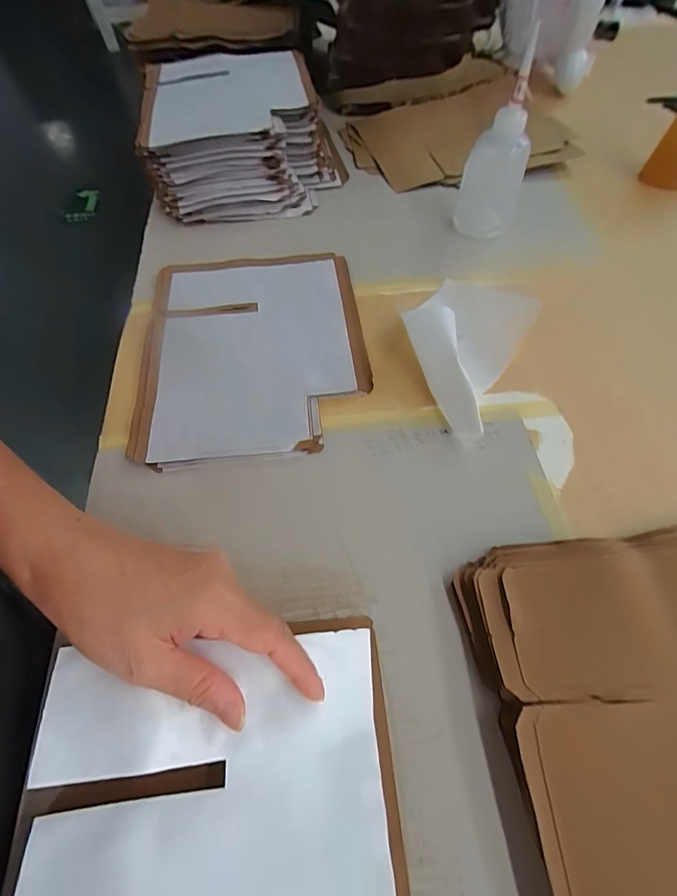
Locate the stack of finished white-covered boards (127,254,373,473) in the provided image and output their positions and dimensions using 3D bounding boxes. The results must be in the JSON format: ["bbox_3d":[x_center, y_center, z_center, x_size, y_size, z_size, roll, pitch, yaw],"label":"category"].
[{"bbox_3d":[-0.080,-0.101,0.399,0.207,0.014,0.251,-6,61,-3],"label":"stack of finished white-covered boards"}]

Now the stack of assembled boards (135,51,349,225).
[{"bbox_3d":[-0.122,-0.416,0.536,0.233,0.082,0.253,-11,61,-6],"label":"stack of assembled boards"}]

